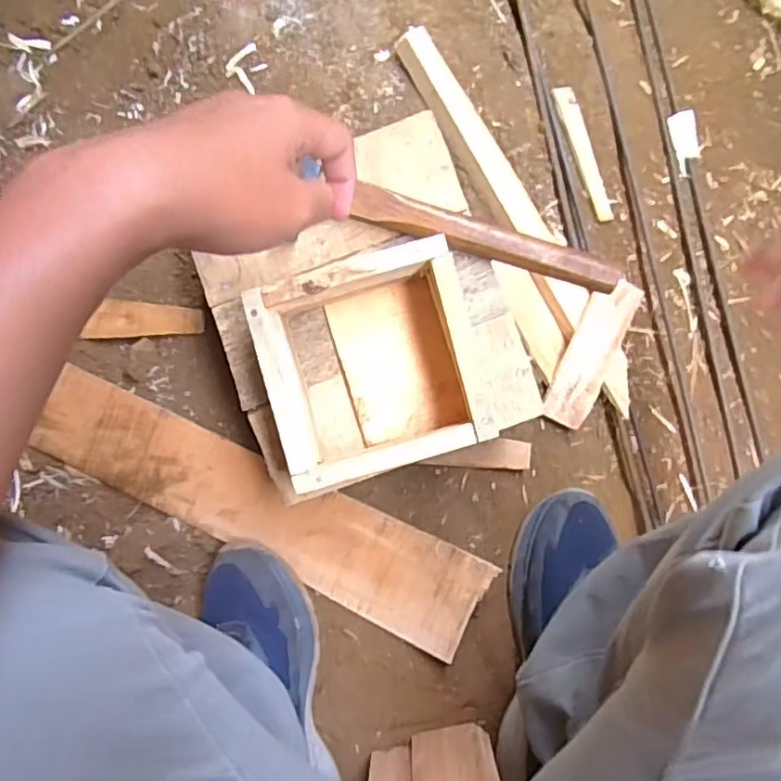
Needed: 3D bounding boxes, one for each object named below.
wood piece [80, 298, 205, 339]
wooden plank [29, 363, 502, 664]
[{"bbox_3d":[-0.257,-0.074,0.645,0.140,0.014,0.037,0,86,14],"label":"wood piece"},{"bbox_3d":[-0.137,0.112,0.616,0.472,0.021,0.098,24,95,11],"label":"wooden plank"}]

